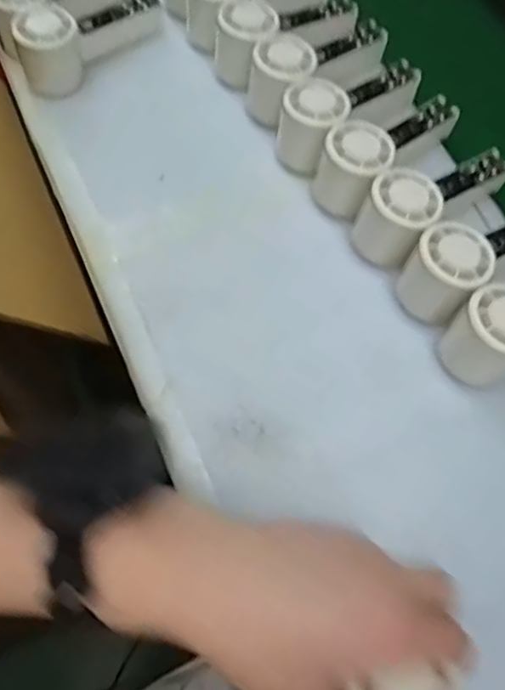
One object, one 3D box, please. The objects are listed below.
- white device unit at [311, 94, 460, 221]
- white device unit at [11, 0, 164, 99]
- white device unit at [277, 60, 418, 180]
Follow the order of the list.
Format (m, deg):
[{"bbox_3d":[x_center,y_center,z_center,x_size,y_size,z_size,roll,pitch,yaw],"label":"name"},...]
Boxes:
[{"bbox_3d":[0.117,-0.172,0.510,0.056,0.063,0.158,41,71,16],"label":"white device unit"},{"bbox_3d":[-0.160,-0.306,0.569,0.064,0.050,0.148,38,70,15],"label":"white device unit"},{"bbox_3d":[0.091,-0.214,0.529,0.152,0.062,0.063,-42,73,-18],"label":"white device unit"}]

